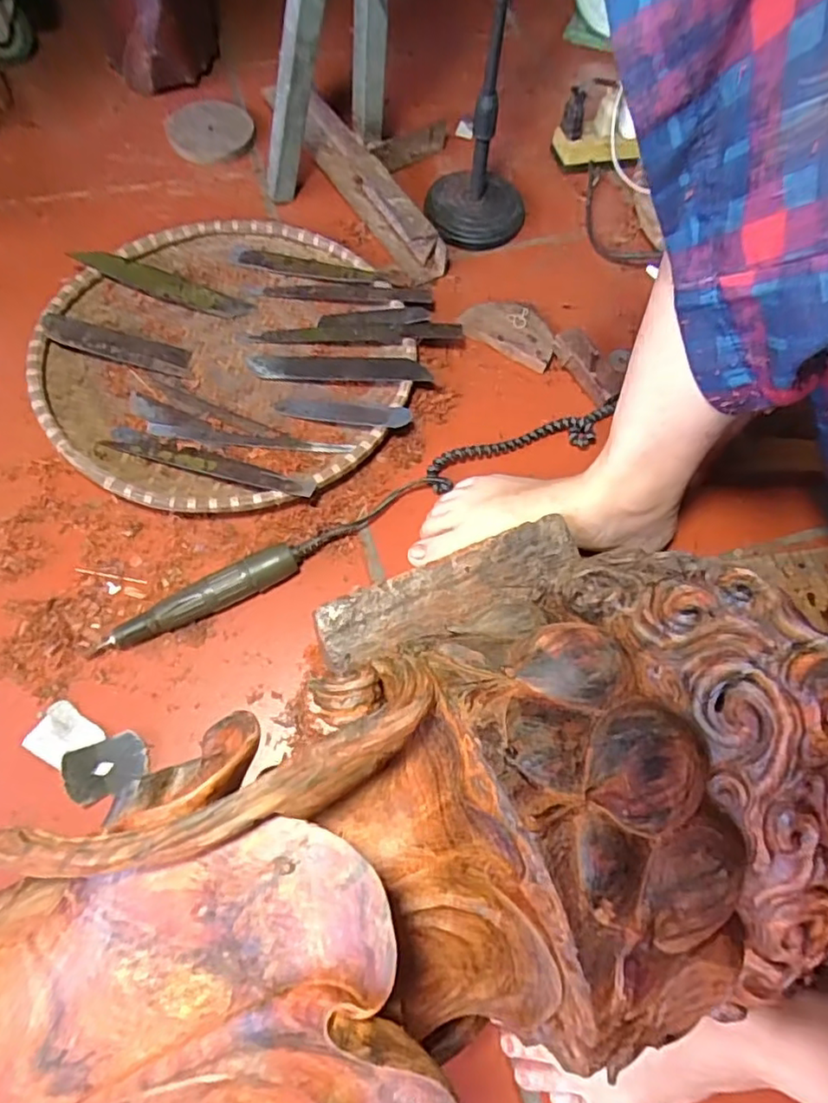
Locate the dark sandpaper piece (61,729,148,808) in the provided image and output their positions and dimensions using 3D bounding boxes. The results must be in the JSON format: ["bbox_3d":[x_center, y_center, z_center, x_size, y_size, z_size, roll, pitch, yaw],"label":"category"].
[{"bbox_3d":[-0.214,0.152,0.424,0.050,0.011,0.040,-16,79,-30],"label":"dark sandpaper piece"}]

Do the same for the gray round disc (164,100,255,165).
[{"bbox_3d":[-0.248,-0.512,0.736,0.099,0.016,0.102,1,65,-2],"label":"gray round disc"}]

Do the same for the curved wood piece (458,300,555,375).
[{"bbox_3d":[0.098,-0.223,0.606,0.097,0.016,0.062,28,67,11],"label":"curved wood piece"}]

